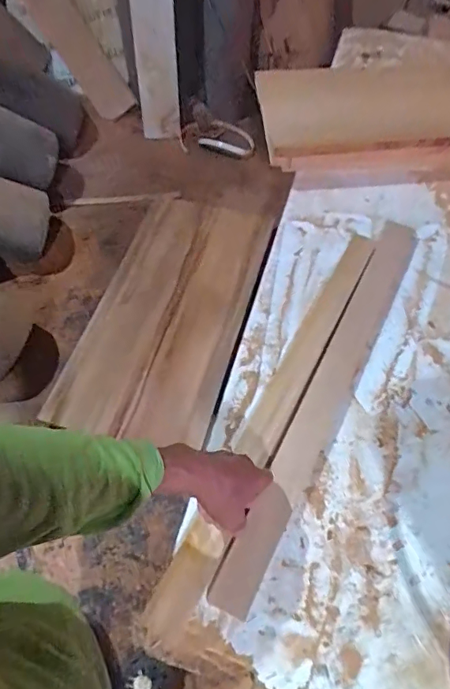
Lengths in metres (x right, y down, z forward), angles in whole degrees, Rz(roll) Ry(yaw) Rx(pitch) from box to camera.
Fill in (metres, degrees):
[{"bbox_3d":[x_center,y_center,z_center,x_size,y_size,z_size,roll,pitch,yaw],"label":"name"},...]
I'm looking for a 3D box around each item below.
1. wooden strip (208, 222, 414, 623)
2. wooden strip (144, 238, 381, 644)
[{"bbox_3d":[0.167,0.053,0.735,0.066,0.018,0.679,24,61,14],"label":"wooden strip"},{"bbox_3d":[0.080,0.076,0.712,0.056,0.021,0.680,24,61,14],"label":"wooden strip"}]

